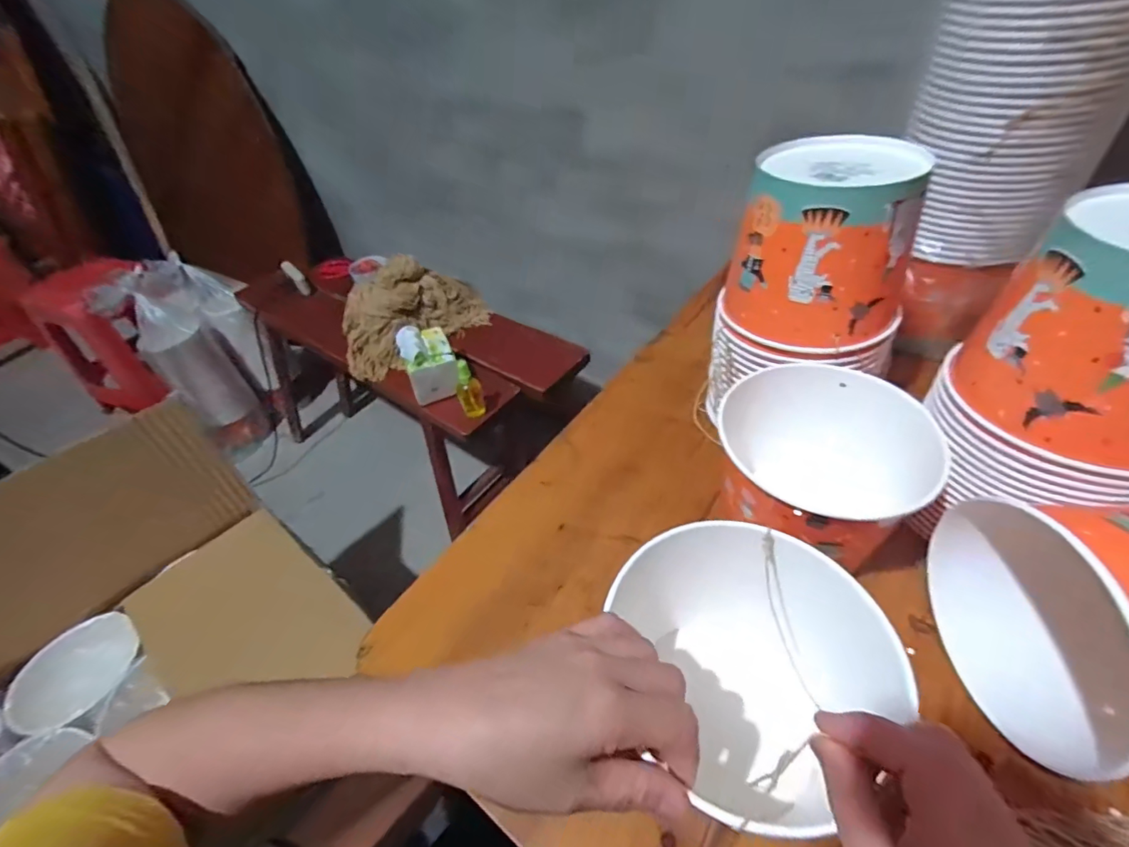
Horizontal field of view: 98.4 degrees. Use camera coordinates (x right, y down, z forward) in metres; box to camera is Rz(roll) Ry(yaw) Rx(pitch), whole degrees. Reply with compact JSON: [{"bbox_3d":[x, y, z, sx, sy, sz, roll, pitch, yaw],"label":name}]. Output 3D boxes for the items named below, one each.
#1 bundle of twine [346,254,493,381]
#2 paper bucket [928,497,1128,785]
[{"bbox_3d":[-0.344,-0.259,1.109,0.350,0.161,0.157,-26,48,-19],"label":"bundle of twine"},{"bbox_3d":[0.351,0.123,0.315,0.138,0.150,0.160,-4,45,2],"label":"paper bucket"}]

